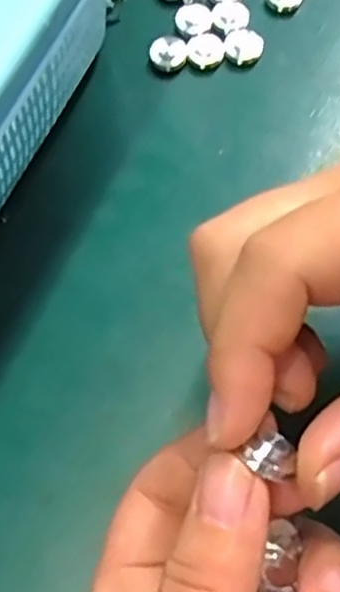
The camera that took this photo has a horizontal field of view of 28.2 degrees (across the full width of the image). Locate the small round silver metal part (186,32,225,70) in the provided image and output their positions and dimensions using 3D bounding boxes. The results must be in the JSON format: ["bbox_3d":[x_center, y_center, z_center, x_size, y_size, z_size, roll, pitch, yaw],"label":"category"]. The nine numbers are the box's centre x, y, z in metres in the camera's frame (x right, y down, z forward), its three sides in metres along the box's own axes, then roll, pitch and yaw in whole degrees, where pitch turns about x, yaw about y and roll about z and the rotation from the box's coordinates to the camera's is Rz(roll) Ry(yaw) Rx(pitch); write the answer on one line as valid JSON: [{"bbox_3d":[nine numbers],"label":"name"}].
[{"bbox_3d":[0.015,-0.105,0.288,0.015,0.005,0.015,-1,69,3],"label":"small round silver metal part"}]

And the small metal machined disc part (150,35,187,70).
[{"bbox_3d":[-0.001,-0.103,0.287,0.014,0.005,0.014,-5,68,1],"label":"small metal machined disc part"}]

